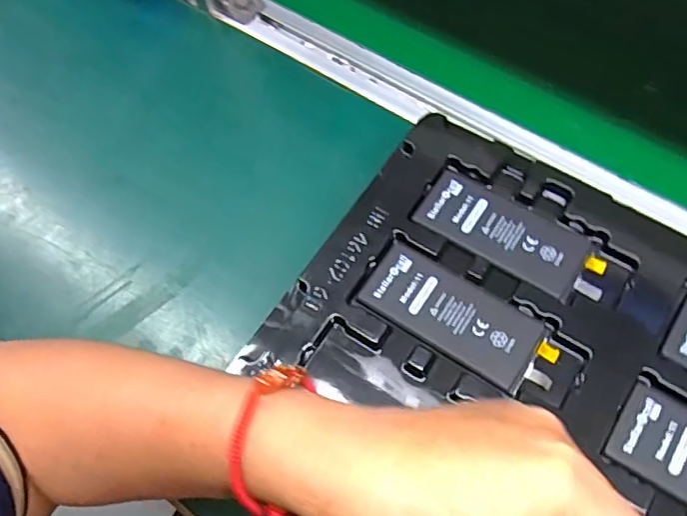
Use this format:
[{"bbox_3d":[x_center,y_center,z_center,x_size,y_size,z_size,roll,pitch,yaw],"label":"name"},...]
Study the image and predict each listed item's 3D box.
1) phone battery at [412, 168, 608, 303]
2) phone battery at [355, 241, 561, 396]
[{"bbox_3d":[0.097,-0.013,0.348,0.108,0.004,0.044,30,69,17],"label":"phone battery"},{"bbox_3d":[0.064,0.032,0.327,0.106,0.004,0.044,30,69,17],"label":"phone battery"}]

